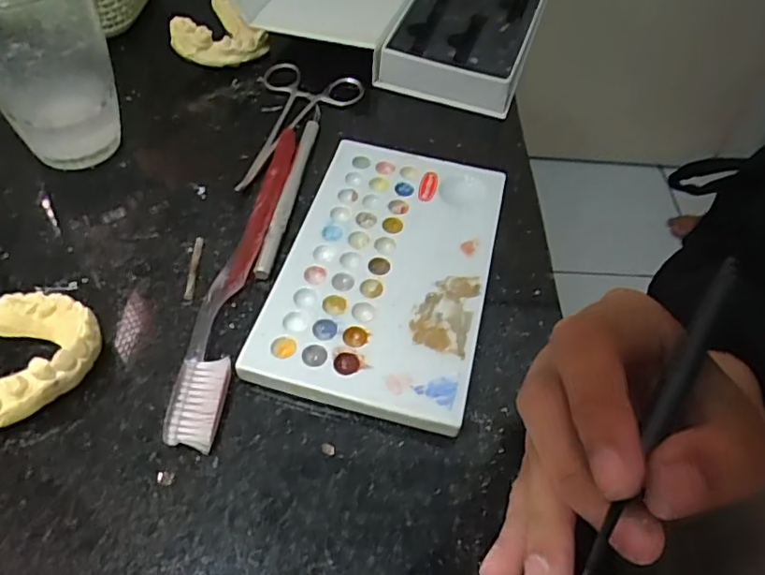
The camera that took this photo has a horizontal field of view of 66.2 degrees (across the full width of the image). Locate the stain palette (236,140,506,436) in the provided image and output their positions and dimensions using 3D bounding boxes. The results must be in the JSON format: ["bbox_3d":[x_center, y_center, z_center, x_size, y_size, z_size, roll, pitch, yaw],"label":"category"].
[{"bbox_3d":[0.003,-0.010,0.281,0.092,0.012,0.154,13,53,6],"label":"stain palette"}]

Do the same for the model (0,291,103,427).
[{"bbox_3d":[-0.140,0.027,0.235,0.050,0.020,0.059,-3,53,-6],"label":"model"}]

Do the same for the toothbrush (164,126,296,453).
[{"bbox_3d":[-0.067,-0.014,0.278,0.024,0.012,0.185,6,52,1],"label":"toothbrush"}]

